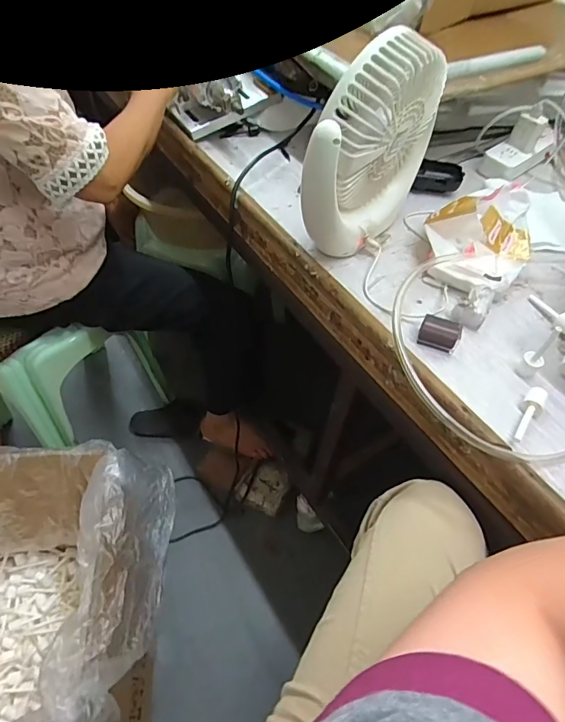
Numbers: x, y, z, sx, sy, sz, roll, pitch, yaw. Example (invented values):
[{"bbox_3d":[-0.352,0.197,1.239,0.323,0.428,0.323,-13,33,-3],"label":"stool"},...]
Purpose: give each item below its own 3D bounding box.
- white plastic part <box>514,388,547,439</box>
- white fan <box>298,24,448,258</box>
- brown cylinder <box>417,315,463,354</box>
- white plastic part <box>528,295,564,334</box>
[{"bbox_3d":[0.227,0.049,0.413,0.016,0.011,0.067,32,57,19],"label":"white plastic part"},{"bbox_3d":[0.100,-0.227,0.485,0.064,0.202,0.194,32,57,19],"label":"white fan"},{"bbox_3d":[0.162,-0.028,0.464,0.038,0.025,0.022,23,55,13],"label":"brown cylinder"},{"bbox_3d":[0.303,-0.054,0.502,0.015,0.017,0.069,-13,42,-13],"label":"white plastic part"}]

